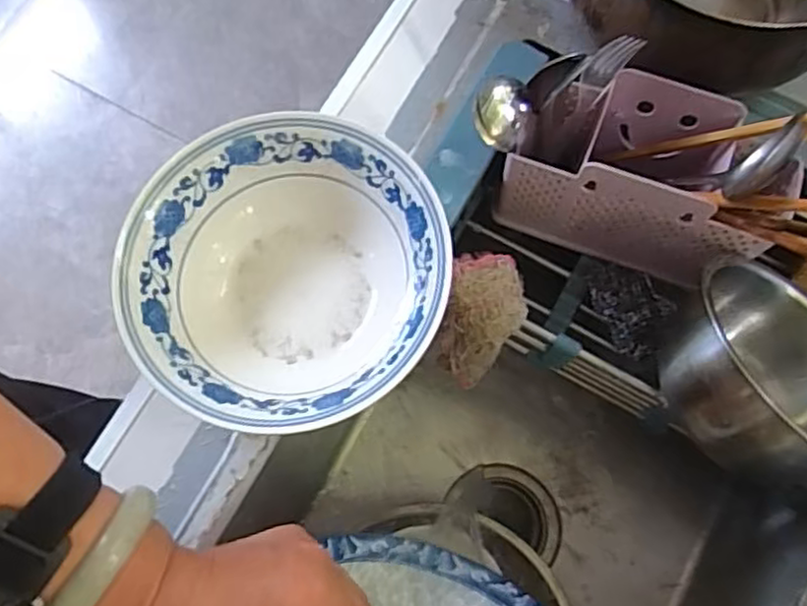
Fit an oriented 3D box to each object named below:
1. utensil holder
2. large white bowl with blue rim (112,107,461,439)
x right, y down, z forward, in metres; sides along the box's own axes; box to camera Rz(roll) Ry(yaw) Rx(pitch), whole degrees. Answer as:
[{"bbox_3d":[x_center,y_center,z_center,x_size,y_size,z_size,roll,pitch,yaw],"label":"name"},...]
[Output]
[{"bbox_3d":[0.164,-0.091,0.500,0.164,0.126,0.080,21,76,6],"label":"utensil holder"},{"bbox_3d":[-0.072,-0.016,0.439,0.191,0.072,0.190,0,74,1],"label":"large white bowl with blue rim"}]

